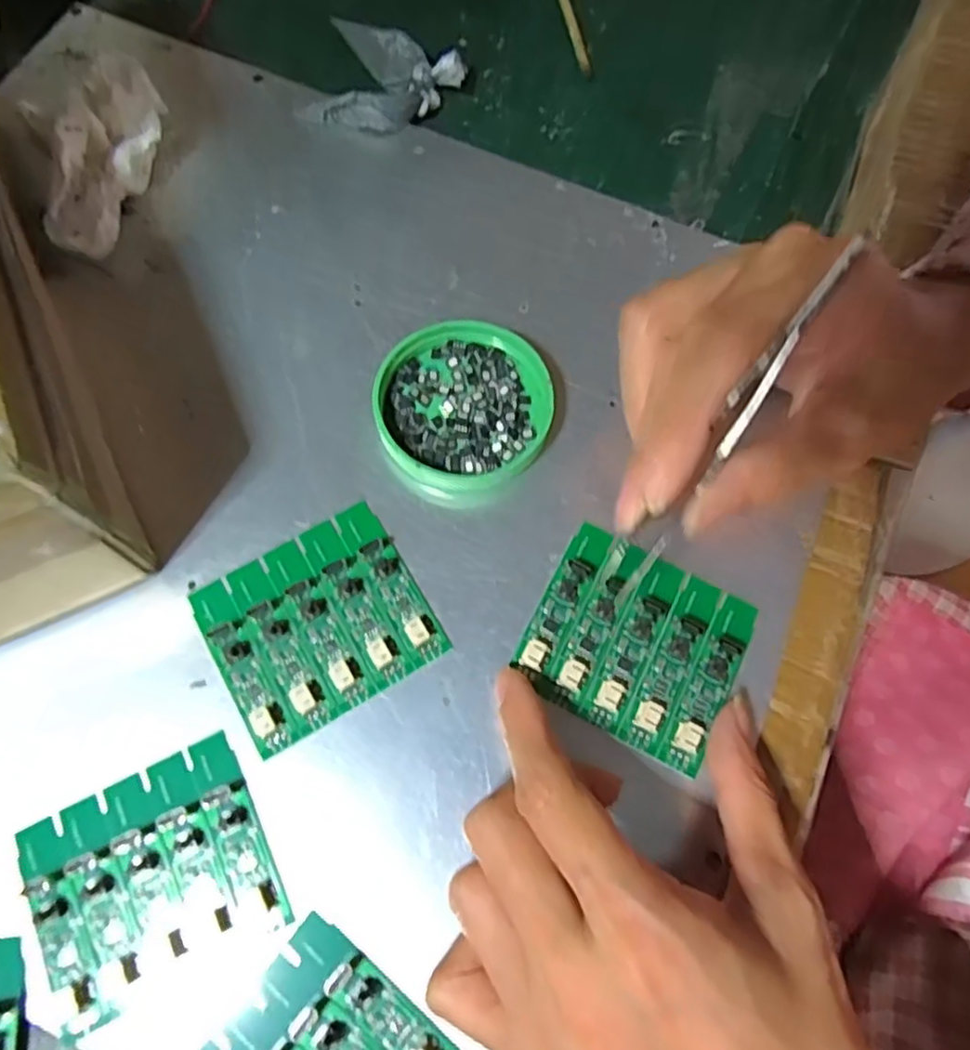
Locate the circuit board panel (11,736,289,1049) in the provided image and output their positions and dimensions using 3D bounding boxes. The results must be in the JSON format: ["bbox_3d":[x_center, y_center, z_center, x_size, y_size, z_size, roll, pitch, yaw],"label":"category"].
[{"bbox_3d":[-0.099,0.106,0.203,0.067,0.004,0.060,-25,74,-10],"label":"circuit board panel"}]

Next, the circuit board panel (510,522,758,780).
[{"bbox_3d":[0.051,0.039,0.229,0.068,0.006,0.062,27,72,7],"label":"circuit board panel"}]

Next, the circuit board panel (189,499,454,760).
[{"bbox_3d":[-0.056,0.032,0.228,0.068,0.005,0.060,-29,75,-11],"label":"circuit board panel"}]

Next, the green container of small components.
[{"bbox_3d":[-0.009,-0.044,0.250,0.061,0.014,0.064,1,71,-2],"label":"green container of small components"}]

